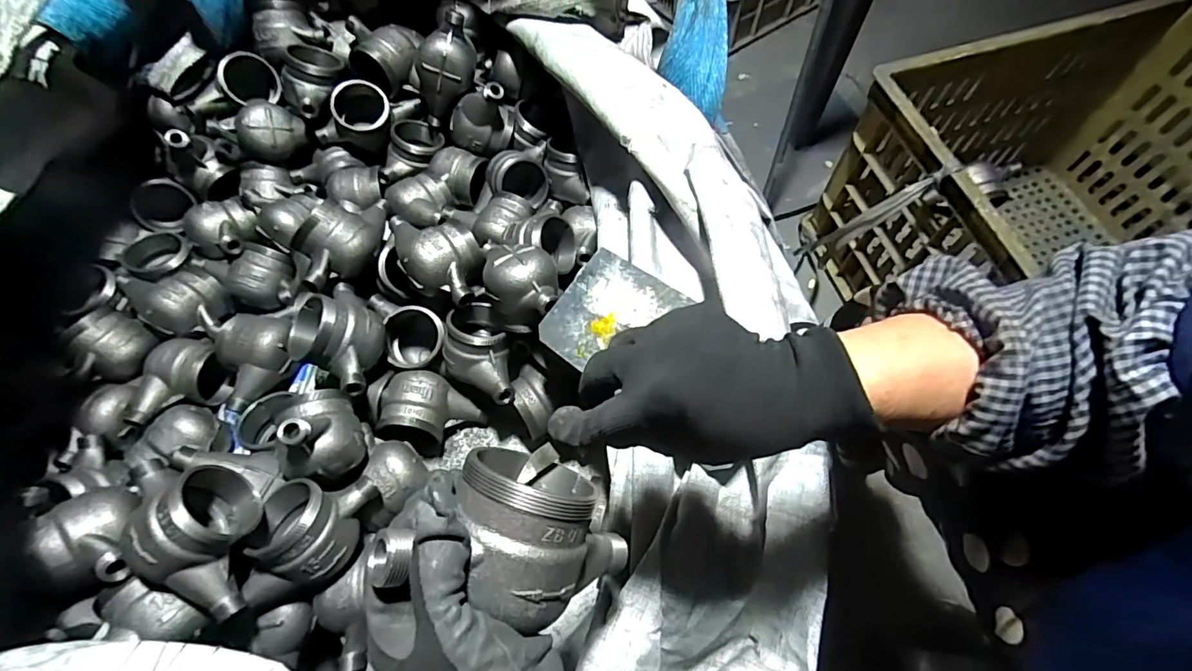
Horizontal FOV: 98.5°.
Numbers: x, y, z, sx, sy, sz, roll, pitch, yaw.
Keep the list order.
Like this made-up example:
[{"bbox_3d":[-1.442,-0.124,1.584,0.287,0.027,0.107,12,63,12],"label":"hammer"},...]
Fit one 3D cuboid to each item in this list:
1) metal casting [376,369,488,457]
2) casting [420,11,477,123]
[{"bbox_3d":[-0.213,0.096,0.642,0.136,0.077,0.090,31,61,-24],"label":"metal casting"},{"bbox_3d":[-0.217,-0.387,0.762,0.086,0.164,0.068,-15,57,-45],"label":"casting"}]

